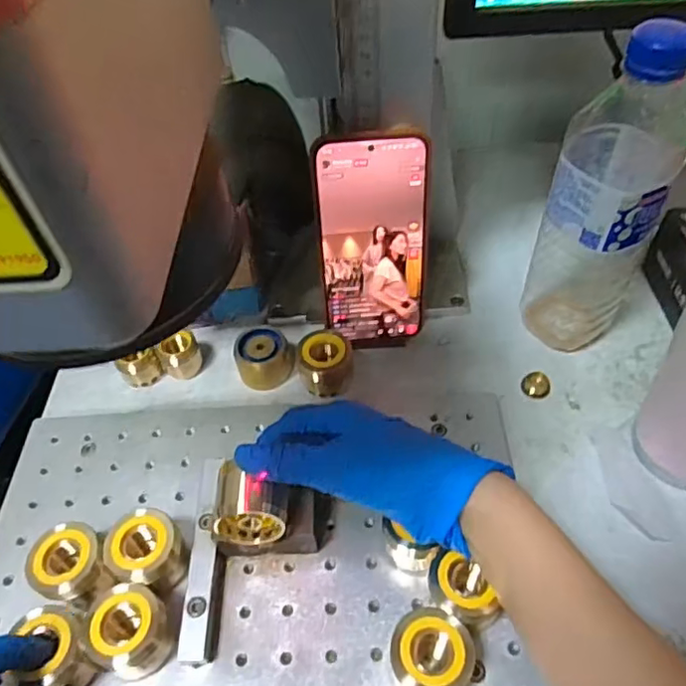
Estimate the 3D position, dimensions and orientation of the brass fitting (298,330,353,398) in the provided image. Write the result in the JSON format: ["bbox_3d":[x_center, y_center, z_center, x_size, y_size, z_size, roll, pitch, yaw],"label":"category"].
[{"bbox_3d":[-0.014,0.014,0.433,0.037,0.037,0.030,9,52,11],"label":"brass fitting"}]

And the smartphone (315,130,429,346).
[{"bbox_3d":[0.023,-0.067,0.417,0.076,0.158,0.007,-5,39,-1],"label":"smartphone"}]

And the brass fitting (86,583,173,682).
[{"bbox_3d":[-0.114,0.157,0.318,0.035,0.040,0.037,-2,51,2],"label":"brass fitting"}]

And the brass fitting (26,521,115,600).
[{"bbox_3d":[-0.158,0.132,0.341,0.041,0.050,0.036,-23,53,-14],"label":"brass fitting"}]

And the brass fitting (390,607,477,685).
[{"bbox_3d":[0.046,0.161,0.301,0.041,0.043,0.035,19,55,19],"label":"brass fitting"}]

